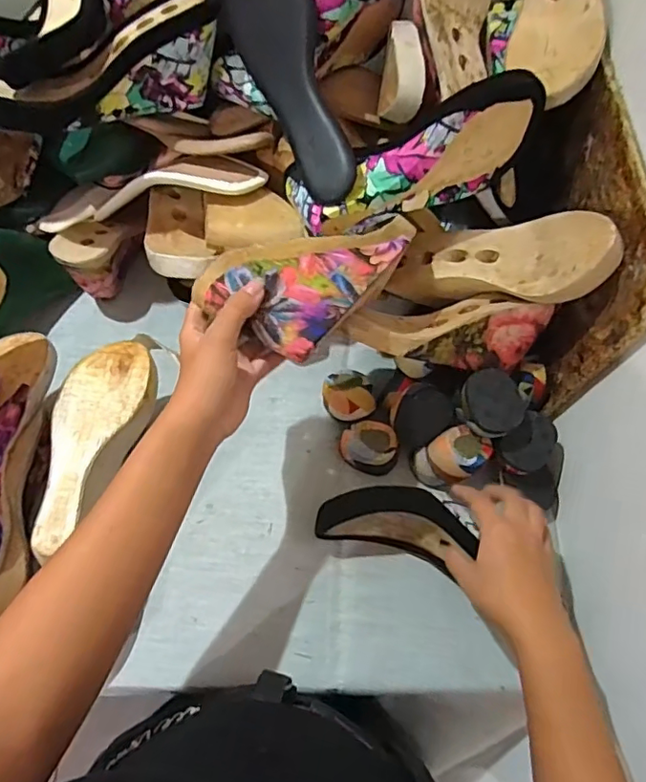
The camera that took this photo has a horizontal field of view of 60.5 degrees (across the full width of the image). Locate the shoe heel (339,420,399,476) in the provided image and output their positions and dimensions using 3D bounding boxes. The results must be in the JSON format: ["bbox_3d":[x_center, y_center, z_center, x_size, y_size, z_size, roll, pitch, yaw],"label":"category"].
[{"bbox_3d":[0.048,0.059,0.576,0.060,0.032,0.050,34,68,12],"label":"shoe heel"}]

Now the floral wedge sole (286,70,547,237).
[{"bbox_3d":[0.076,-0.209,0.489,0.229,0.067,0.083,-21,66,13],"label":"floral wedge sole"}]

